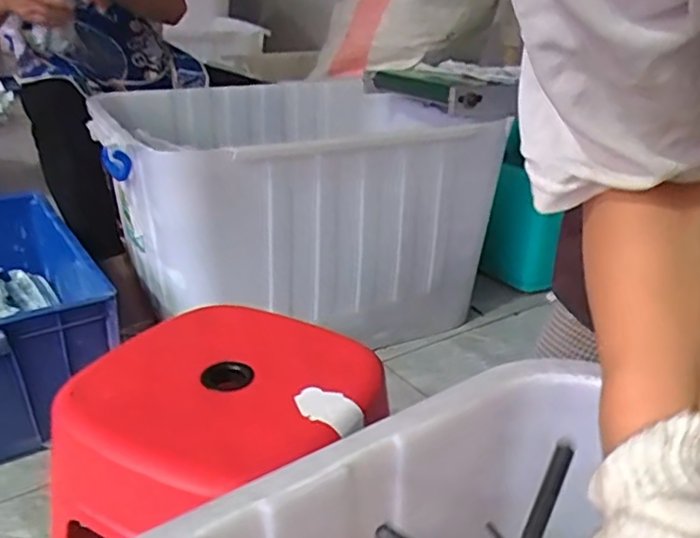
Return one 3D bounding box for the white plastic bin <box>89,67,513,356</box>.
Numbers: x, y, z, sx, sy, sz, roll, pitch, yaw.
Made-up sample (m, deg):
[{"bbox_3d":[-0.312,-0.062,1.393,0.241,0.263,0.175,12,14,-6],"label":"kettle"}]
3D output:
[{"bbox_3d":[-0.121,-0.130,1.275,0.677,0.404,0.534,-13,29,-31],"label":"white plastic bin"}]

